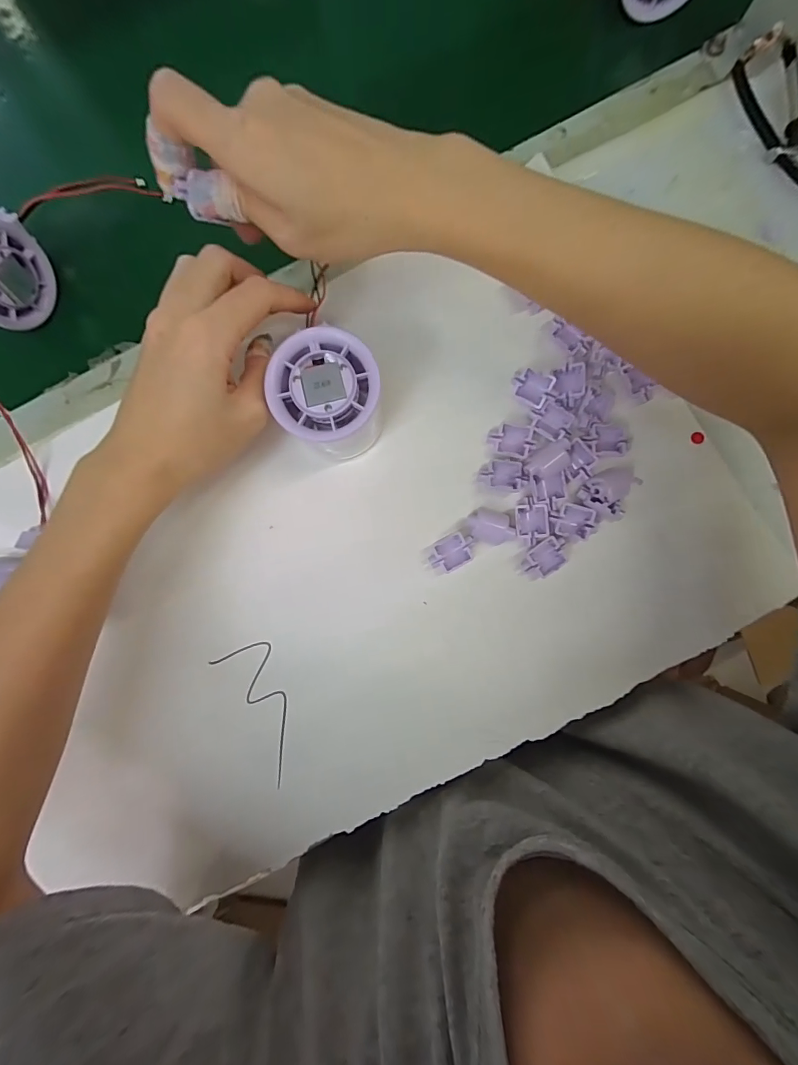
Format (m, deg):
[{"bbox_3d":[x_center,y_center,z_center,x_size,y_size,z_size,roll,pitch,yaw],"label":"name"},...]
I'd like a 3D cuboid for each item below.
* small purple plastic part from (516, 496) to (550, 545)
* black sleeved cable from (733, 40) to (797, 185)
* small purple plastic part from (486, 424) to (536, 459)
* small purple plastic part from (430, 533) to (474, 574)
[{"bbox_3d":[0.081,-0.007,0.256,0.020,0.011,0.028,-1,88,1],"label":"small purple plastic part"},{"bbox_3d":[0.244,-0.251,0.259,0.031,0.010,0.099,-23,95,11],"label":"black sleeved cable"},{"bbox_3d":[0.070,-0.056,0.255,0.027,0.006,0.019,0,88,1],"label":"small purple plastic part"},{"bbox_3d":[0.034,0.013,0.261,0.029,0.019,0.019,-30,88,0],"label":"small purple plastic part"}]

